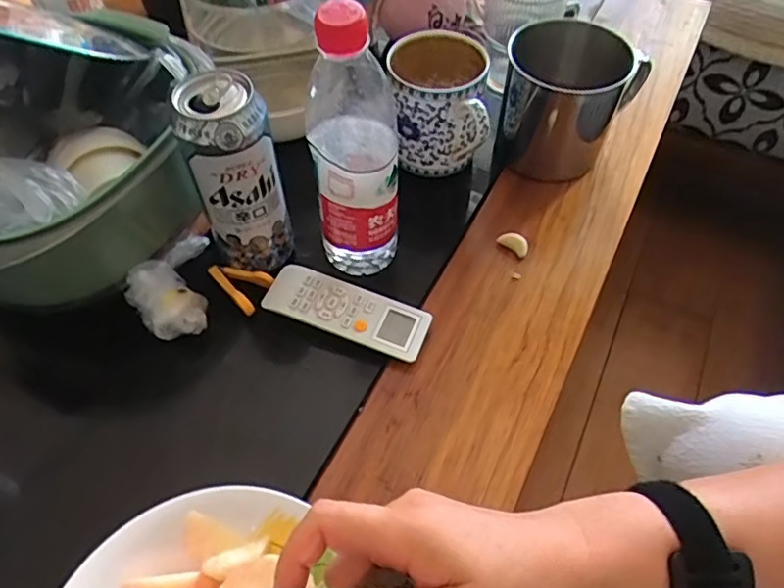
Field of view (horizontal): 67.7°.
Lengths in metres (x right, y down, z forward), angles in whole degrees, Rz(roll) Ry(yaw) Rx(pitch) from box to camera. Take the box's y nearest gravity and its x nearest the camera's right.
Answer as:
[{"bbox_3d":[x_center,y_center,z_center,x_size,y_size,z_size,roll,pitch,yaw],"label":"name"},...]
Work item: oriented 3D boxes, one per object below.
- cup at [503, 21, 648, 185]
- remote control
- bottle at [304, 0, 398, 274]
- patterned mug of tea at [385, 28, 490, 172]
[{"bbox_3d":[0.166,-0.191,0.582,0.113,0.117,0.126,28,60,19],"label":"cup"},{"bbox_3d":[-0.037,0.015,0.481,0.134,0.025,0.047,17,57,13],"label":"remote control"},{"bbox_3d":[-0.029,-0.105,0.440,0.062,0.223,0.065,-5,55,-3],"label":"bottle"},{"bbox_3d":[0.043,-0.174,0.557,0.079,0.098,0.124,2,55,2],"label":"patterned mug of tea"}]

